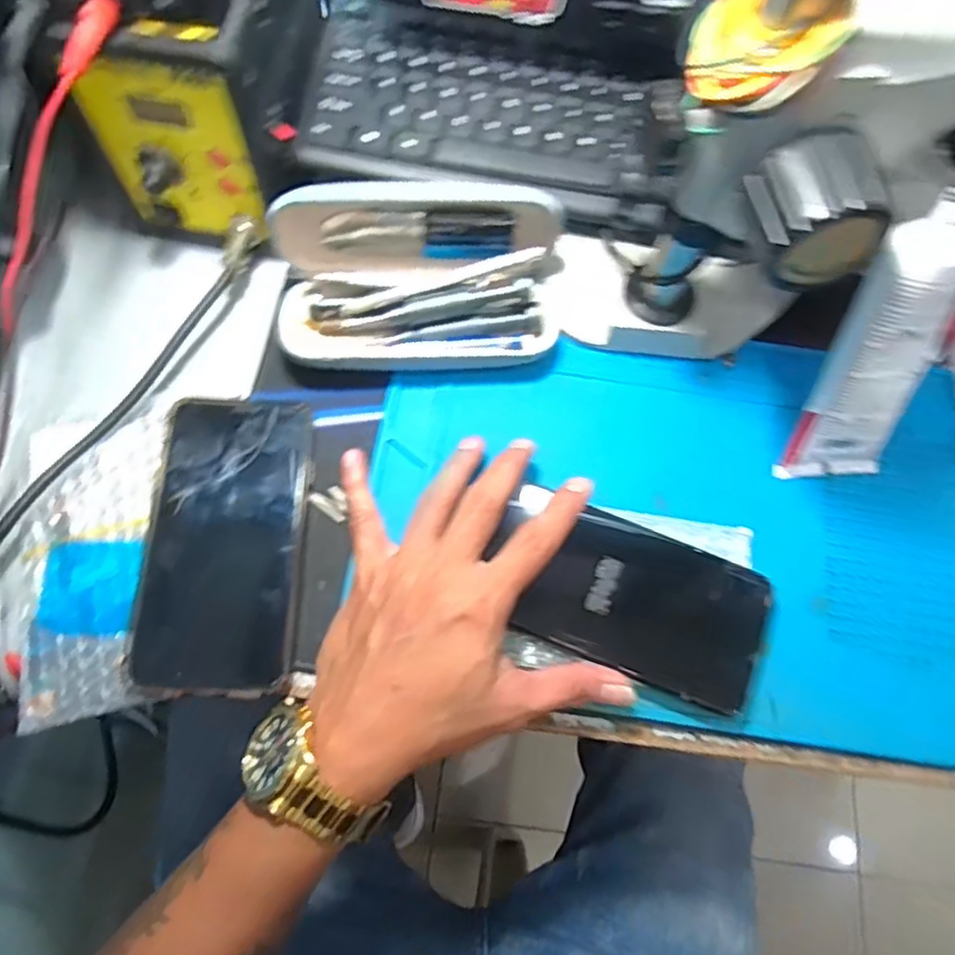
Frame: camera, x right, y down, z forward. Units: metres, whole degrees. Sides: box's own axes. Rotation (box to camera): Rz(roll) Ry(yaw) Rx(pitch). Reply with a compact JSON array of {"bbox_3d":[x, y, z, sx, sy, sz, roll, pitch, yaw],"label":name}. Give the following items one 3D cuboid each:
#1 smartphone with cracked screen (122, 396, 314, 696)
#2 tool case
[{"bbox_3d":[-0.131,0.028,0.354,0.076,0.007,0.158,2,70,-1],"label":"smartphone with cracked screen"},{"bbox_3d":[-0.033,-0.117,0.391,0.162,0.063,0.102,2,70,-1],"label":"tool case"}]

